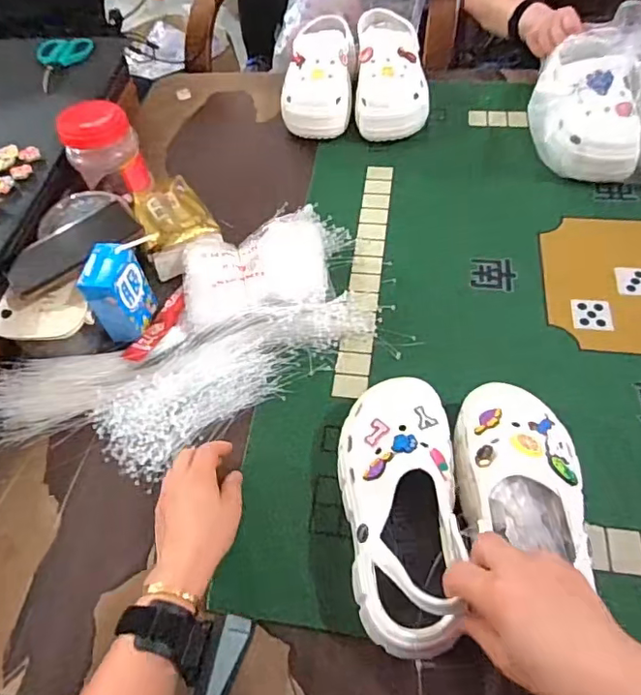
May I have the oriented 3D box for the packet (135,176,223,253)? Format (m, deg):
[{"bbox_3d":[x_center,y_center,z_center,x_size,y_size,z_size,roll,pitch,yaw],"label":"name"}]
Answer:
[{"bbox_3d":[-0.198,-0.181,0.730,0.090,0.026,0.112,-23,57,-12],"label":"packet"}]

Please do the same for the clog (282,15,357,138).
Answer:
[{"bbox_3d":[0.001,-0.436,0.889,0.113,0.108,0.206,1,56,4],"label":"clog"}]

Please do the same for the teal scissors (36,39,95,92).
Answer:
[{"bbox_3d":[-0.397,-0.448,0.852,0.082,0.020,0.132,-15,56,-7],"label":"teal scissors"}]

